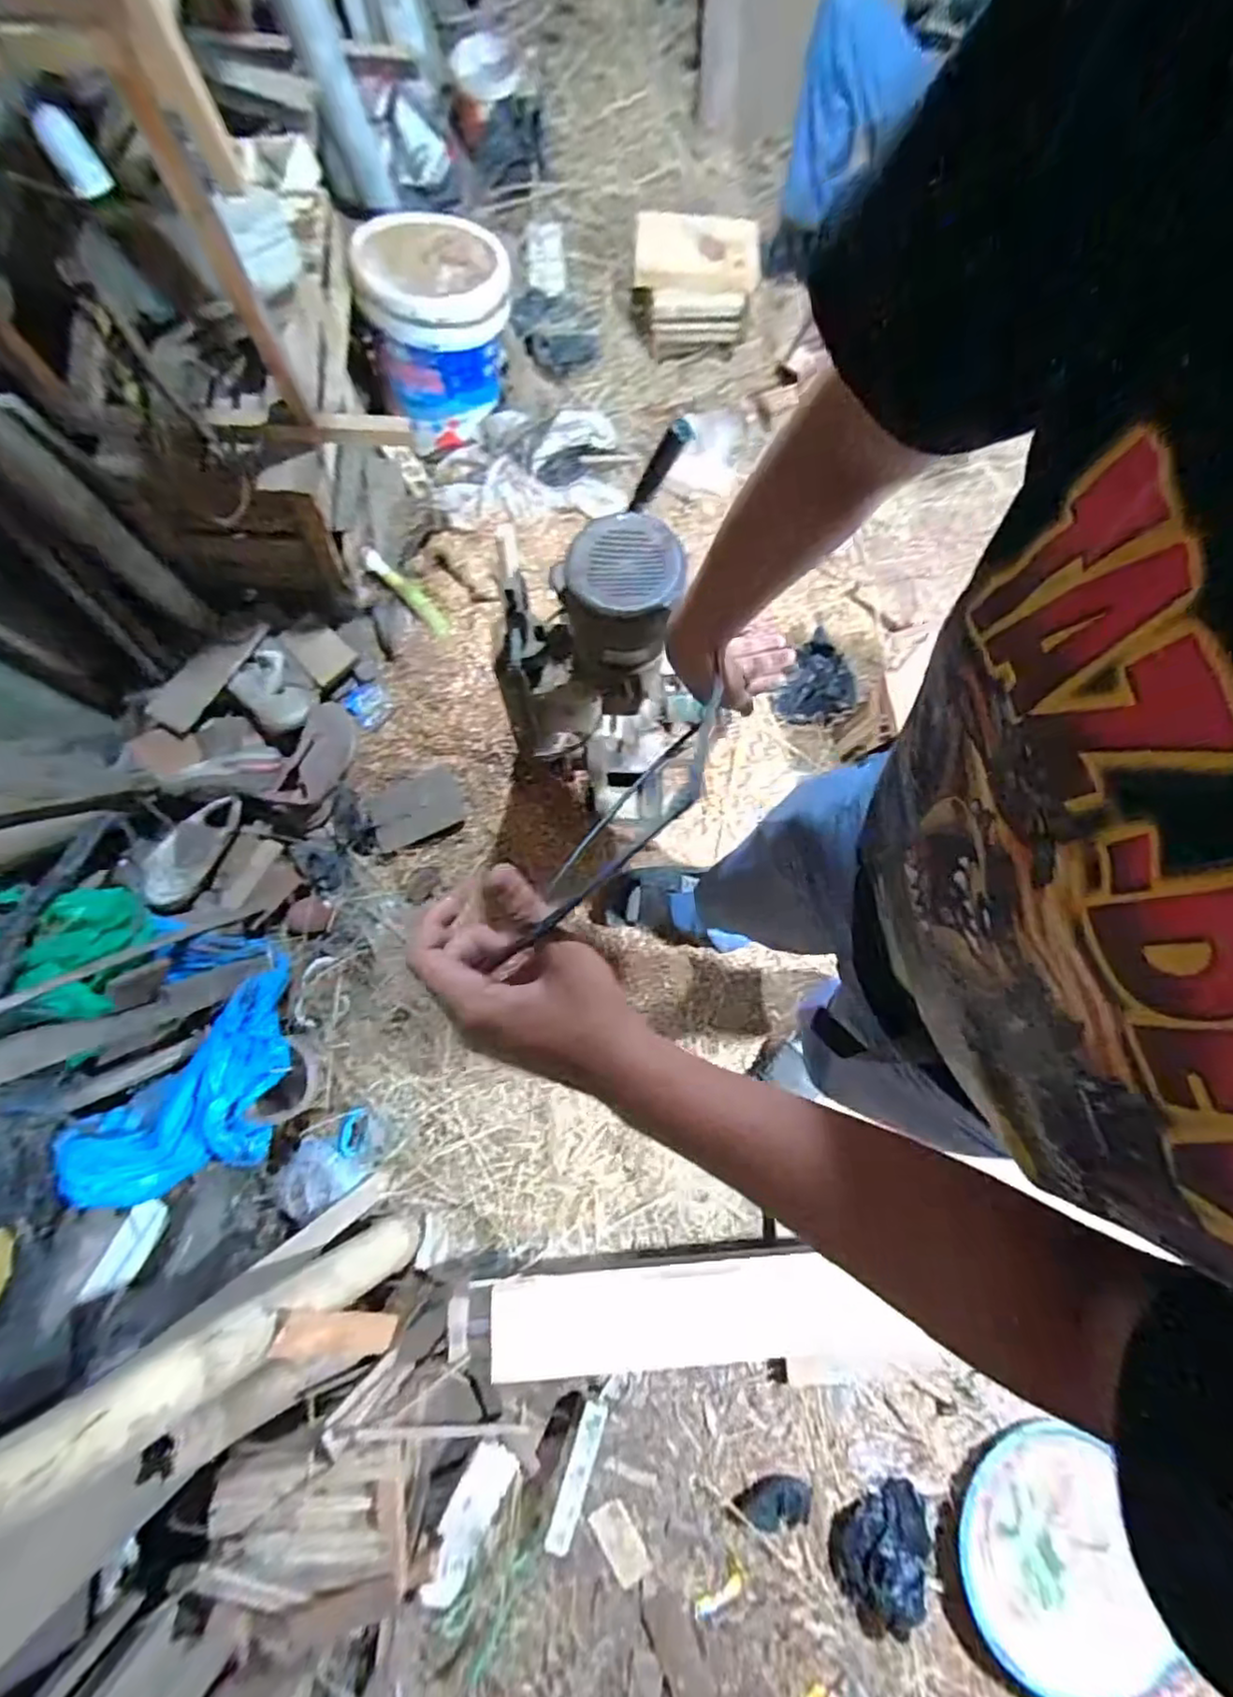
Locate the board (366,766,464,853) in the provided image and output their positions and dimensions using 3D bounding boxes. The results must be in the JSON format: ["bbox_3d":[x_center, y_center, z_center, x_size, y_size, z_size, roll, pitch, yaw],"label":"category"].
[{"bbox_3d":[-0.405,-0.084,1.330,0.181,0.017,0.128,-21,81,-6],"label":"board"}]

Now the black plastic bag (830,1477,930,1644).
[{"bbox_3d":[0.461,1.204,1.110,0.185,0.044,0.189,-24,81,-6],"label":"black plastic bag"}]

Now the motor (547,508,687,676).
[{"bbox_3d":[0.004,-0.294,0.773,0.142,0.118,0.132,-9,80,-4],"label":"motor"}]

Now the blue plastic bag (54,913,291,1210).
[{"bbox_3d":[-0.710,0.332,1.075,0.143,0.296,0.429,-25,62,29],"label":"blue plastic bag"}]

